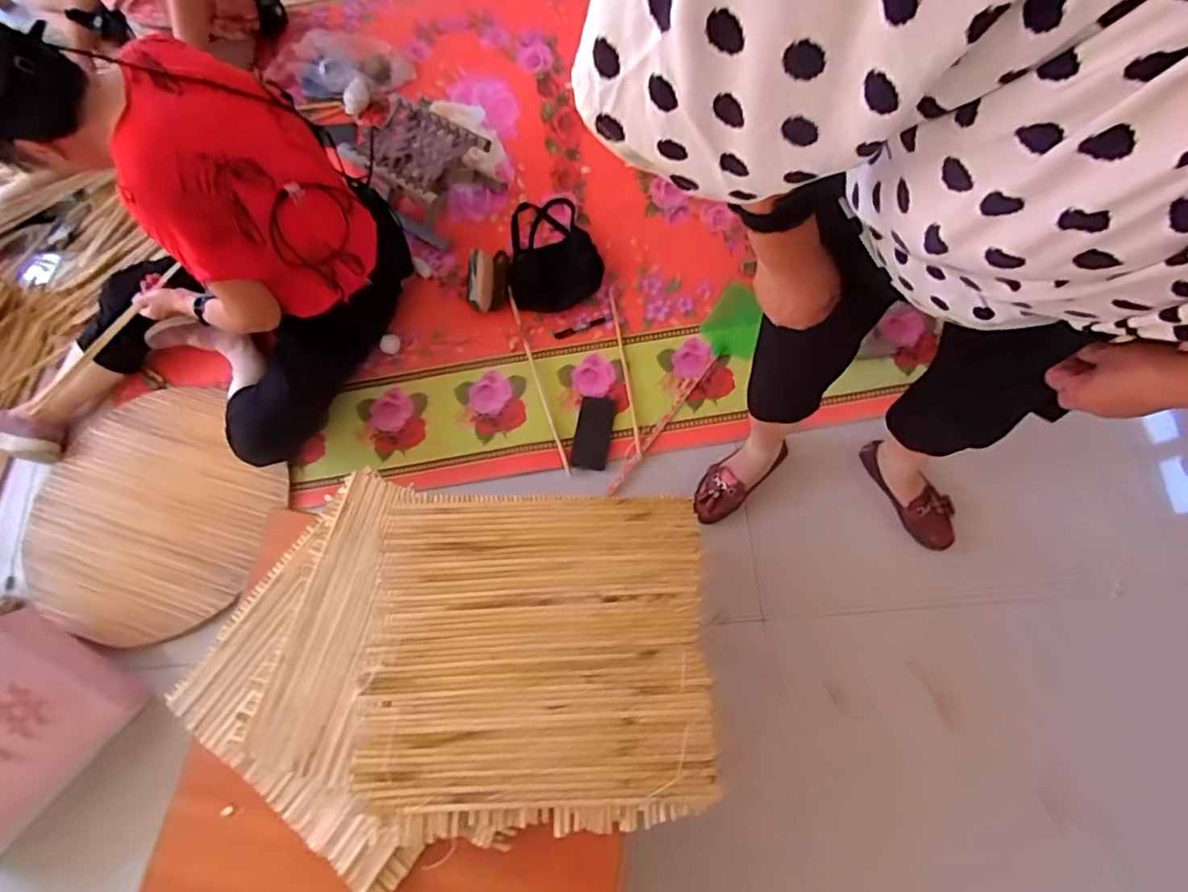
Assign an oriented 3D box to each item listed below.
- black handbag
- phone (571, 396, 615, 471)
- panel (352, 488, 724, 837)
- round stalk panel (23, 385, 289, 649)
[{"bbox_3d":[-0.113,-0.475,1.458,0.225,0.038,0.300,-20,72,-3],"label":"black handbag"},{"bbox_3d":[-0.001,-0.031,1.325,0.077,0.009,0.172,8,73,6],"label":"phone"},{"bbox_3d":[-0.080,0.314,0.907,0.522,0.023,0.486,1,73,-3],"label":"panel"},{"bbox_3d":[-0.980,0.147,1.313,0.512,0.040,0.555,0,77,0],"label":"round stalk panel"}]

